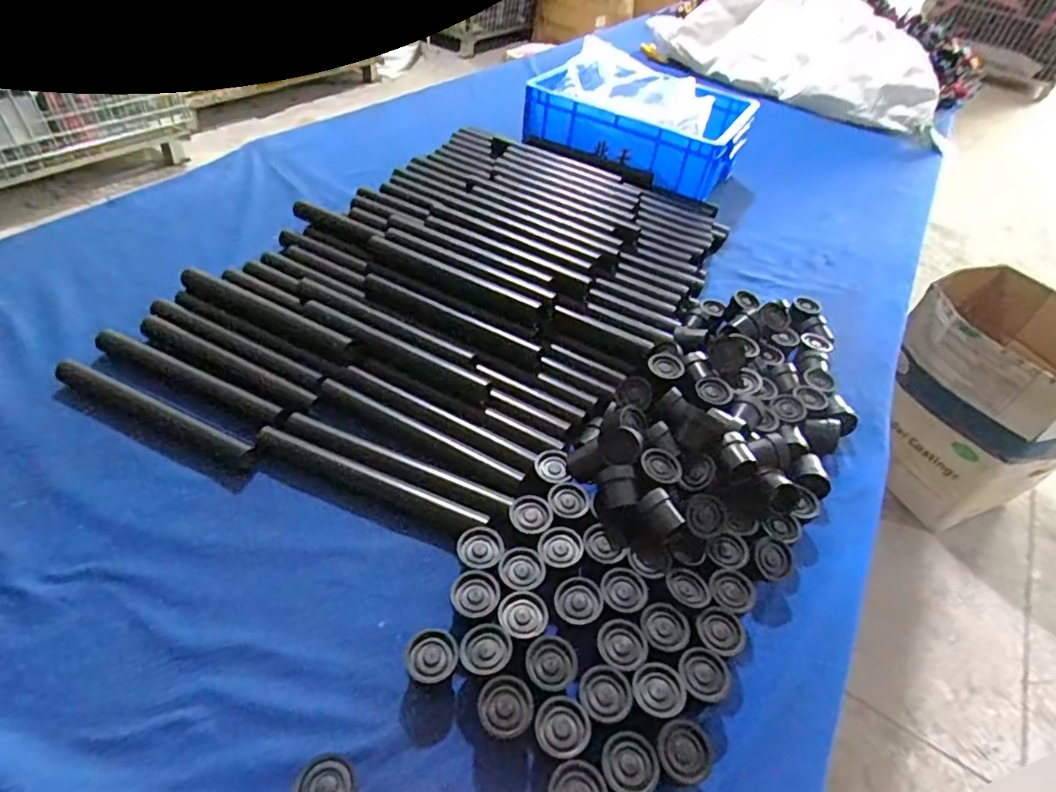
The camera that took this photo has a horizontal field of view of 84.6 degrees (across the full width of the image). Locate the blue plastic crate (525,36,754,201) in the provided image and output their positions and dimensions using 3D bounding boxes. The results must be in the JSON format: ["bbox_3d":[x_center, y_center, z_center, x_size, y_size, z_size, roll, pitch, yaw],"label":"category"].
[{"bbox_3d":[0.194,-0.463,0.987,0.333,0.117,0.251,28,48,17],"label":"blue plastic crate"}]

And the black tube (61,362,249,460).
[{"bbox_3d":[-0.343,0.013,0.531,0.211,0.021,0.021,21,48,13],"label":"black tube"}]

